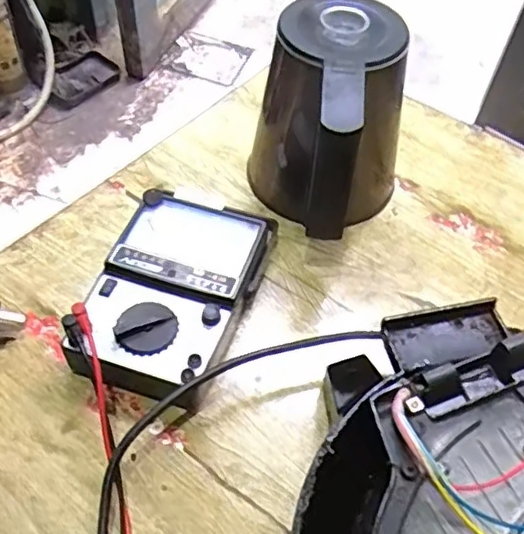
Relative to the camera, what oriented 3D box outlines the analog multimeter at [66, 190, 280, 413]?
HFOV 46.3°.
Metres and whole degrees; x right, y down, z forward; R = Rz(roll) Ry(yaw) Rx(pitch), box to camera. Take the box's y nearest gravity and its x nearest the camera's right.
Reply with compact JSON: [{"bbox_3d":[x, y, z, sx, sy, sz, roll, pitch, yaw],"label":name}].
[{"bbox_3d":[-0.070,0.019,0.495,0.115,0.048,0.199,16,52,8],"label":"analog multimeter"}]

